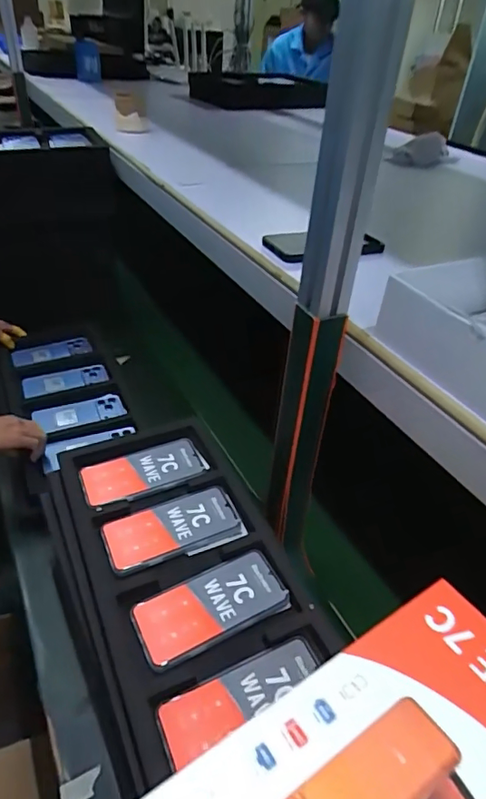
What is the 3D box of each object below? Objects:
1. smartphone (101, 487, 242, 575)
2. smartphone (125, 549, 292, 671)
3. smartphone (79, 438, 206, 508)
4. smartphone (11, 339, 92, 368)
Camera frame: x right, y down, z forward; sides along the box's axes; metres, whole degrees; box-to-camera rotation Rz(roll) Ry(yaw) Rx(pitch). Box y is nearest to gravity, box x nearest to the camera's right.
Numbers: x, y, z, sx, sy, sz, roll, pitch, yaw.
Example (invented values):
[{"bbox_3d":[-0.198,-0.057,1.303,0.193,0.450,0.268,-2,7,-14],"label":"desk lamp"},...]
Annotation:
[{"bbox_3d":[-0.090,0.163,0.647,0.166,0.006,0.080,-14,43,-21],"label":"smartphone"},{"bbox_3d":[-0.036,0.231,0.567,0.165,0.011,0.076,-16,44,-23],"label":"smartphone"},{"bbox_3d":[-0.141,0.102,0.718,0.166,0.009,0.071,-15,43,-22],"label":"smartphone"},{"bbox_3d":[-0.421,-0.102,1.117,0.164,0.015,0.067,-13,43,-20],"label":"smartphone"}]

